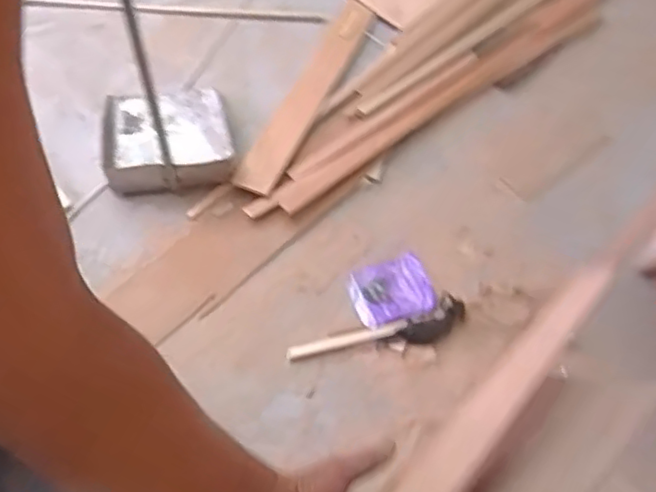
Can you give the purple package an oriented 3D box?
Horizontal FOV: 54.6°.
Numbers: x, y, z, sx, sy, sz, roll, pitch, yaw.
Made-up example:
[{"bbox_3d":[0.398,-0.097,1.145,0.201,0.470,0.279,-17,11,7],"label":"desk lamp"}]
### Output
[{"bbox_3d":[0.146,0.101,1.458,0.177,0.028,0.166,-13,63,-11],"label":"purple package"}]

